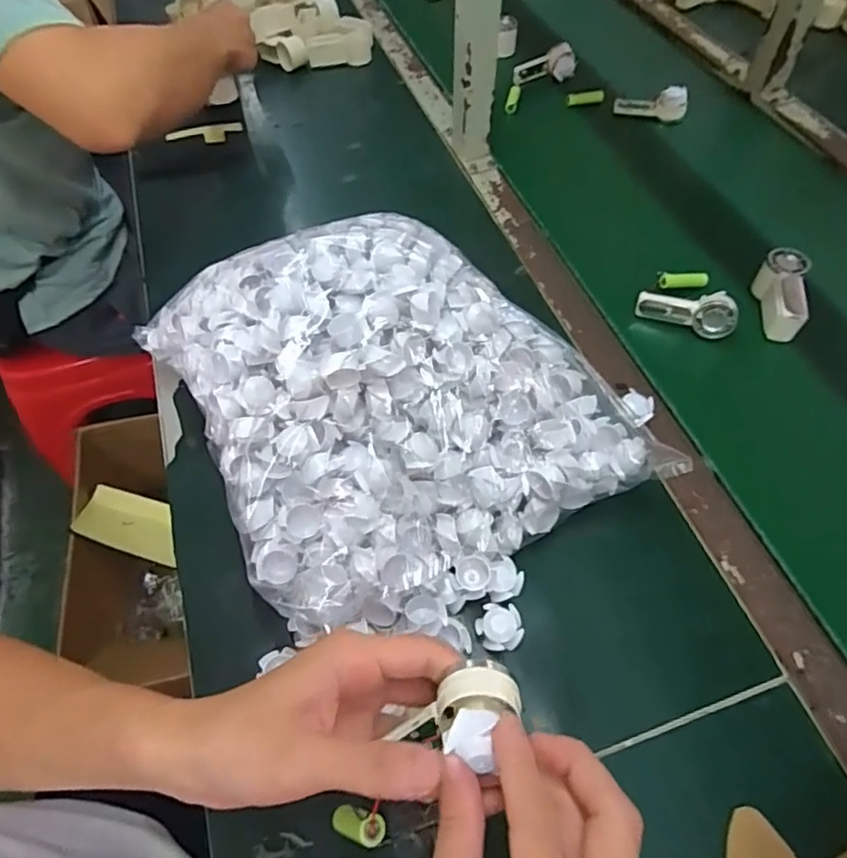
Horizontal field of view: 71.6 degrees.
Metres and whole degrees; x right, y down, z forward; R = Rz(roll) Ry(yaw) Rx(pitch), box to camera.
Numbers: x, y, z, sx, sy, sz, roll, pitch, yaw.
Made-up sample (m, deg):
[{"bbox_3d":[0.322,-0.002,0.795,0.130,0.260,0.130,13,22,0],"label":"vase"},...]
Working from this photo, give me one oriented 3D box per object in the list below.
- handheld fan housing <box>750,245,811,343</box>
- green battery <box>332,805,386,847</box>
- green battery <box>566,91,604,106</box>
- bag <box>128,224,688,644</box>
[{"bbox_3d":[0.361,-0.134,0.589,0.040,0.045,0.095,8,71,8],"label":"handheld fan housing"},{"bbox_3d":[-0.036,0.219,0.324,0.015,0.051,0.016,26,60,-11],"label":"green battery"},{"bbox_3d":[0.228,-0.467,0.829,0.050,0.013,0.016,-1,58,3],"label":"green battery"},{"bbox_3d":[-0.025,-0.029,0.476,0.319,0.133,0.330,-23,59,-13],"label":"bag"}]

